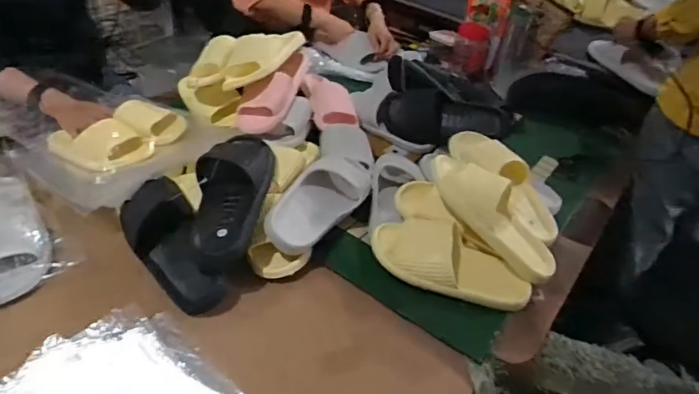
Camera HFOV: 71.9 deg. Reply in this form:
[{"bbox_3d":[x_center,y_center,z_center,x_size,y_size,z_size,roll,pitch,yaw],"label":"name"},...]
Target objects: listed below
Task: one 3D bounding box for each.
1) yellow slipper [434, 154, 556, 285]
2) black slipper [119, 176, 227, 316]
[{"bbox_3d":[0.237,0.027,0.785,0.253,0.066,0.091,49,49,3],"label":"yellow slipper"},{"bbox_3d":[-0.273,0.067,0.737,0.099,0.073,0.240,-24,72,-32],"label":"black slipper"}]

